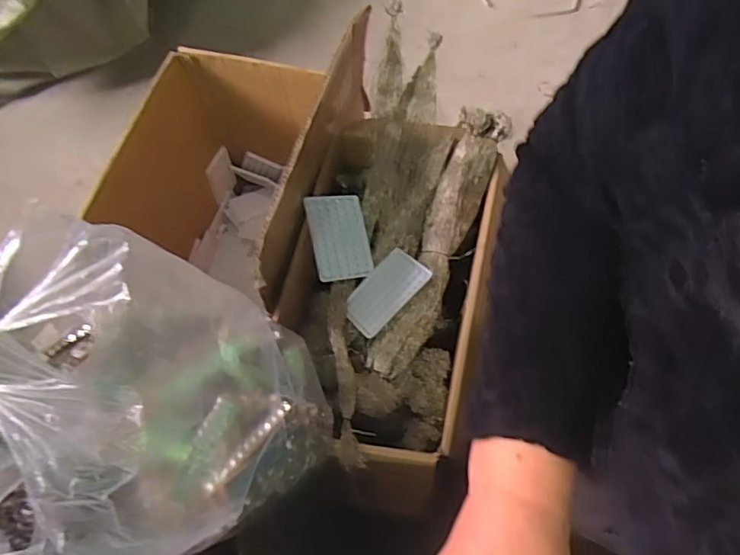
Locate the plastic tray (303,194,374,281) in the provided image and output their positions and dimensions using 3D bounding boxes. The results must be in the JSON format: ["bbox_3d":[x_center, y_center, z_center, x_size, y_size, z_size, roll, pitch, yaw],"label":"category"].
[{"bbox_3d":[-0.043,-0.063,0.854,0.097,0.016,0.129,-11,85,-36],"label":"plastic tray"}]

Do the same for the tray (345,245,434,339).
[{"bbox_3d":[0.022,0.021,0.829,0.131,0.007,0.092,-48,45,-1],"label":"tray"}]

